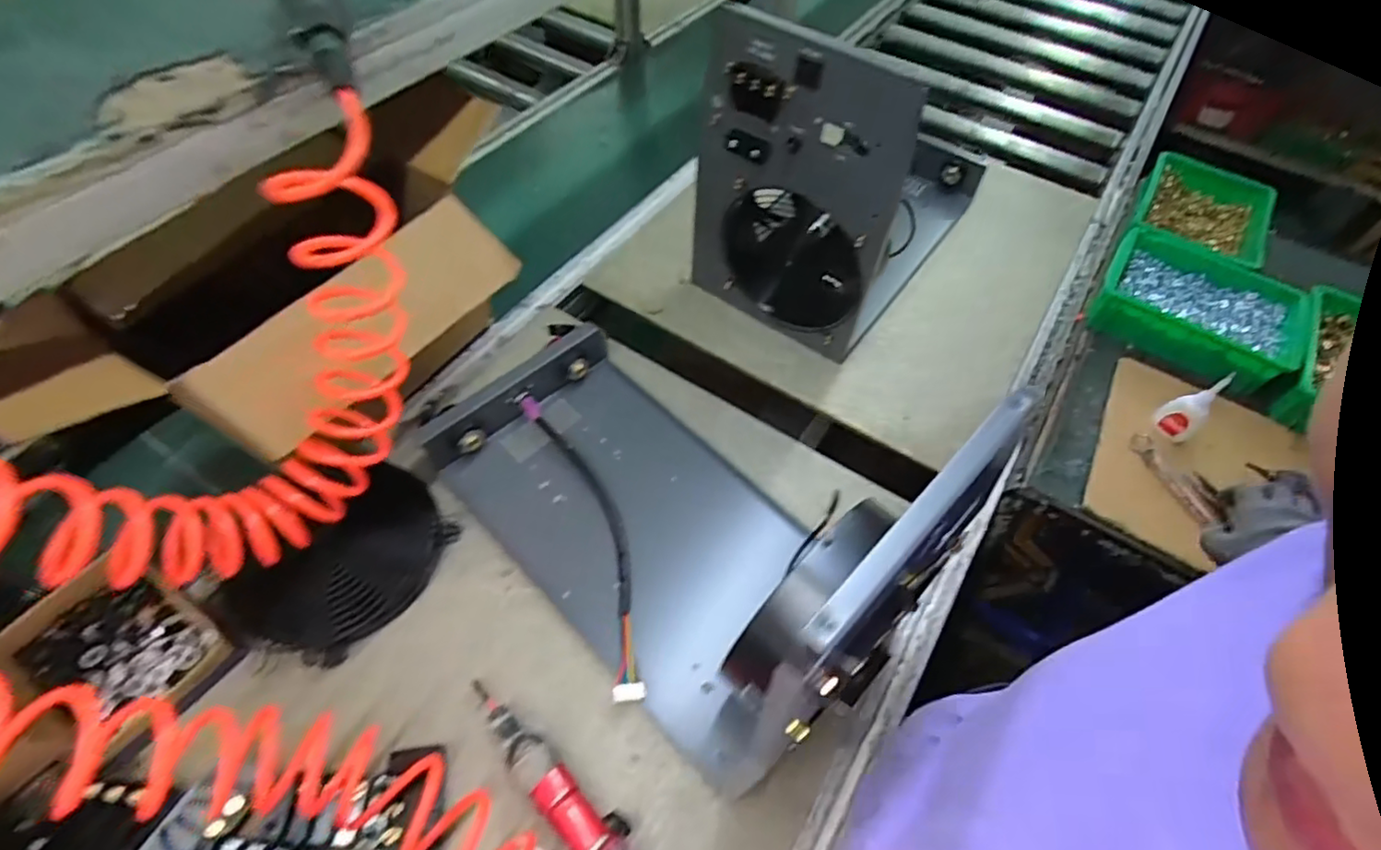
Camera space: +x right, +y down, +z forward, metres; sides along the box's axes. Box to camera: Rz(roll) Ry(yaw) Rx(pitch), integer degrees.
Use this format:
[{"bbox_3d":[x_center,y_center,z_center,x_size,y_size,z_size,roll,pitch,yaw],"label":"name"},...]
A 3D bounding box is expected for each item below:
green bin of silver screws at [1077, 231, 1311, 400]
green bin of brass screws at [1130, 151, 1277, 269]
[{"bbox_3d":[0.717,-0.164,0.898,0.252,0.062,0.191,33,60,18],"label":"green bin of silver screws"},{"bbox_3d":[0.815,-0.337,1.007,0.184,0.063,0.188,31,58,16],"label":"green bin of brass screws"}]

